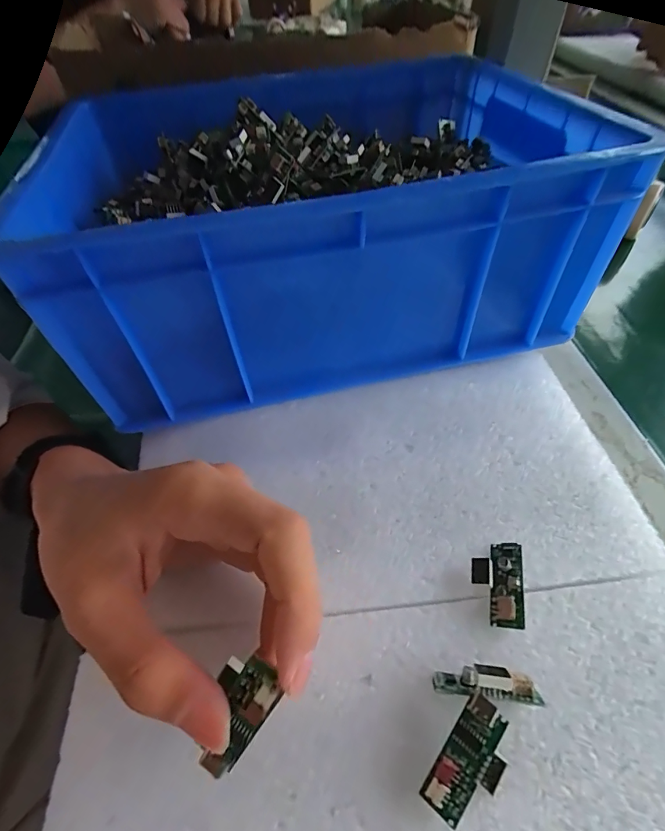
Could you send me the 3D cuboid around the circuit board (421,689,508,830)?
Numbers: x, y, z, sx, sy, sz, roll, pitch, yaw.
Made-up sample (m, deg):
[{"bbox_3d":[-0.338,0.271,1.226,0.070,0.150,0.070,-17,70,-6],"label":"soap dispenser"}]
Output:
[{"bbox_3d":[0.050,0.122,0.144,0.020,0.009,0.038,31,75,24],"label":"circuit board"}]

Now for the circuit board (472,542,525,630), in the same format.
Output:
[{"bbox_3d":[0.075,0.075,0.187,0.022,0.008,0.038,13,53,12],"label":"circuit board"}]

